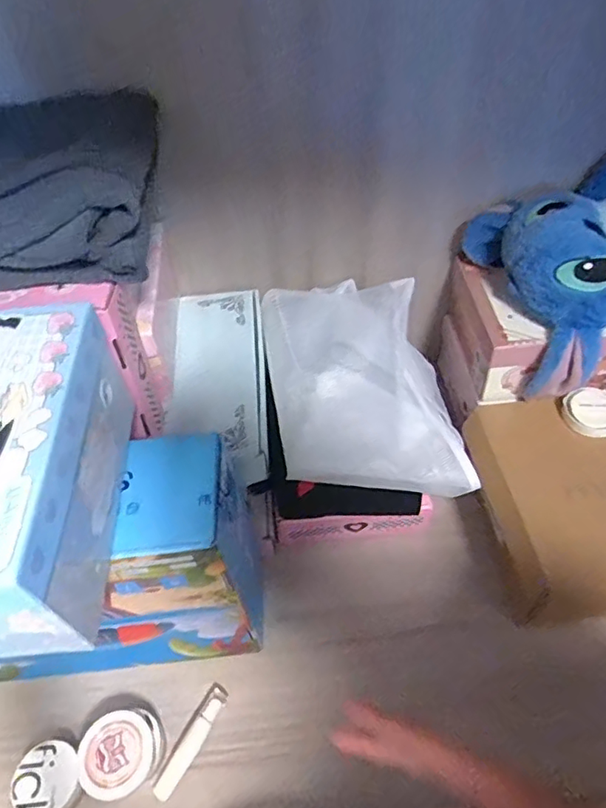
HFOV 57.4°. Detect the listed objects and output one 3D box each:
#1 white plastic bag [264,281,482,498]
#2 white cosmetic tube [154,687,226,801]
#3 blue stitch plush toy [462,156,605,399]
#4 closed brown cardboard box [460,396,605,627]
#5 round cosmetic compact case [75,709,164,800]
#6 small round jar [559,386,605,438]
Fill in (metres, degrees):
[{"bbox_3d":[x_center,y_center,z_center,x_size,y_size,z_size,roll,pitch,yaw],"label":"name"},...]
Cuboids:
[{"bbox_3d":[0.067,-0.033,0.663,0.207,0.082,0.292,-8,52,-2],"label":"white plastic bag"},{"bbox_3d":[-0.112,0.345,0.563,0.019,0.018,0.105,24,58,22],"label":"white cosmetic tube"},{"bbox_3d":[0.354,-0.160,0.637,0.245,0.183,0.228,-14,52,-6],"label":"blue stitch plush toy"},{"bbox_3d":[0.371,0.120,0.652,0.325,0.123,0.236,-4,52,2],"label":"closed brown cardboard box"},{"bbox_3d":[-0.180,0.345,0.545,0.075,0.051,0.070,-2,52,3],"label":"round cosmetic compact case"},{"bbox_3d":[0.343,0.008,0.653,0.059,0.028,0.062,-2,52,3],"label":"small round jar"}]

